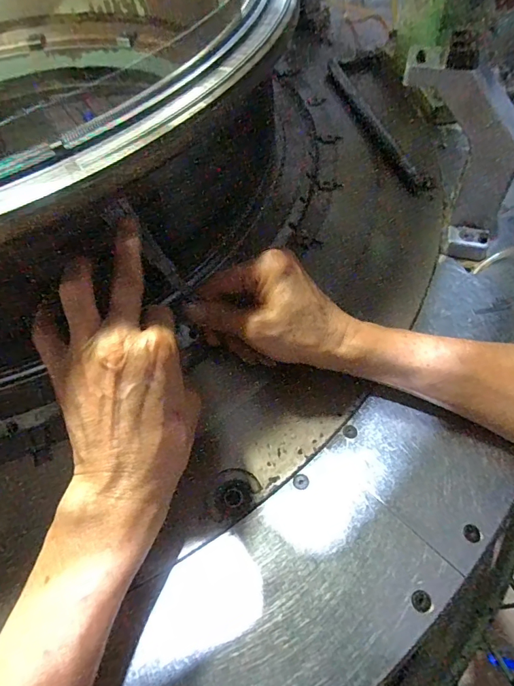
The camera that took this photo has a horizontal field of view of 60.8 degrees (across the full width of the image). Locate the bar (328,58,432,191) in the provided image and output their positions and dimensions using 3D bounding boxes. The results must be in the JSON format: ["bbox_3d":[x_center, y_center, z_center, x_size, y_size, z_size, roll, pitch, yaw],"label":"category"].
[{"bbox_3d":[0.138,-0.285,0.547,0.028,0.009,0.299,-14,58,-5],"label":"bar"}]

